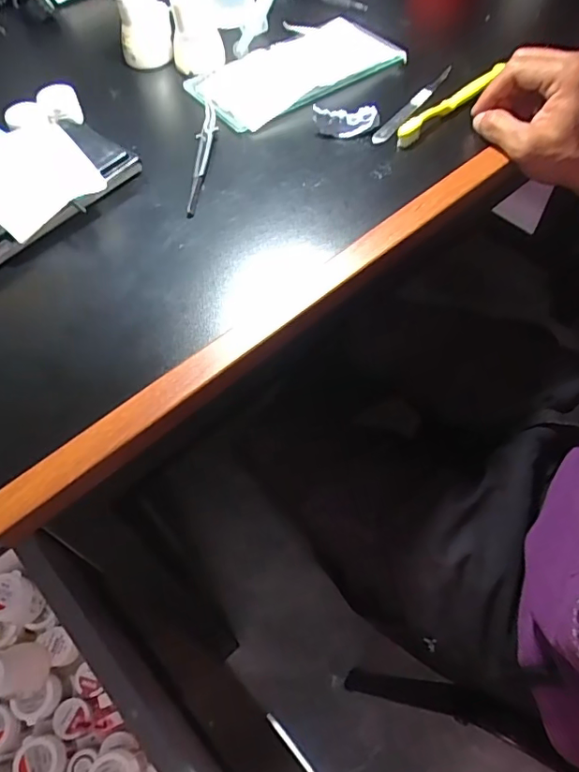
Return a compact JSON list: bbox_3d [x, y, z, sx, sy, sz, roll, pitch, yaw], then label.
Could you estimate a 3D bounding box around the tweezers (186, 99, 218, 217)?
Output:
[{"bbox_3d":[-0.075,-0.201,0.458,0.015,0.008,0.150,2,58,4],"label":"tweezers"}]

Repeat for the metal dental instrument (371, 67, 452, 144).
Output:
[{"bbox_3d":[0.116,-0.260,0.486,0.012,0.011,0.133,32,64,21],"label":"metal dental instrument"}]

